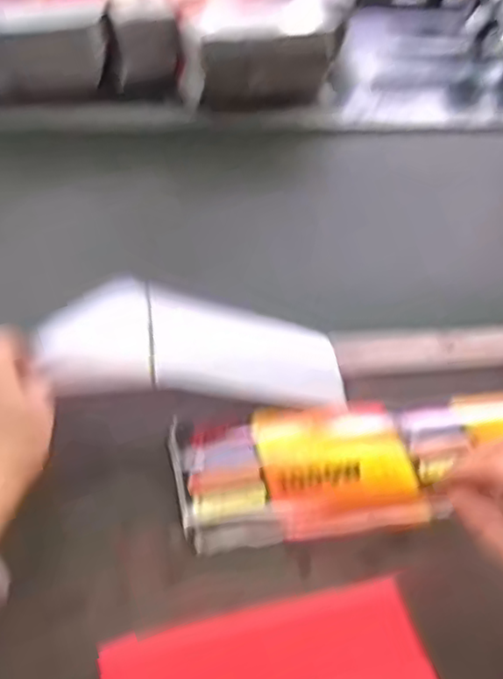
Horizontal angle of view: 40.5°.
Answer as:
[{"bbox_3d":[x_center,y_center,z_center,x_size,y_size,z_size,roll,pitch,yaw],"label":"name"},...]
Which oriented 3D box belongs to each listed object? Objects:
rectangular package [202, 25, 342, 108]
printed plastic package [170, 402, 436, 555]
[{"bbox_3d":[0.024,-0.360,0.912,0.183,0.098,0.033,-7,46,-15],"label":"rectangular package"},{"bbox_3d":[0.033,0.095,0.504,0.173,0.018,0.104,-4,46,-12],"label":"printed plastic package"}]

